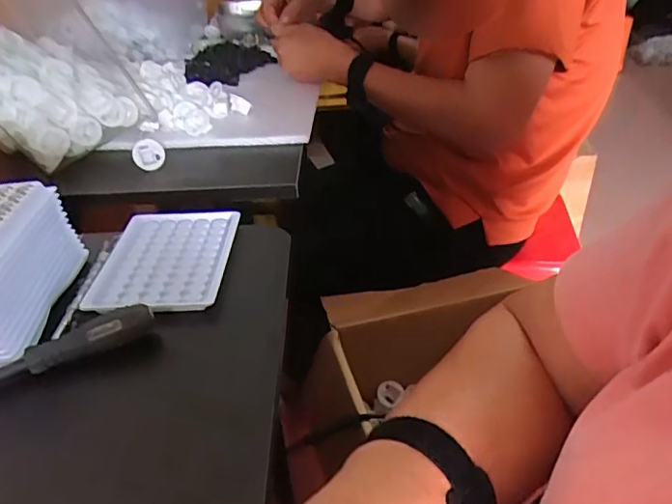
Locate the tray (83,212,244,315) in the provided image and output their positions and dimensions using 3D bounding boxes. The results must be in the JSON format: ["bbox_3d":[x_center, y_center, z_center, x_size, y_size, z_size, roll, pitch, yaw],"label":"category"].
[{"bbox_3d":[-0.136,0.002,0.433,0.097,0.008,0.124,-1,34,3],"label":"tray"}]

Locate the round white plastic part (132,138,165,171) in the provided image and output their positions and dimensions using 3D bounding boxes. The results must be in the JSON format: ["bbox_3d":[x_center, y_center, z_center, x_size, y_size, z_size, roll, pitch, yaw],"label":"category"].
[{"bbox_3d":[-0.198,-0.103,0.571,0.031,0.033,0.006,-39,10,-8],"label":"round white plastic part"}]

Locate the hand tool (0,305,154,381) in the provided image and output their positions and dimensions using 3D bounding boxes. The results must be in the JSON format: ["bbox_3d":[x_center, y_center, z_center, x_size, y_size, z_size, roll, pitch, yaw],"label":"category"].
[{"bbox_3d":[-0.187,0.062,0.340,0.139,0.016,0.016,-18,37,-21],"label":"hand tool"}]

